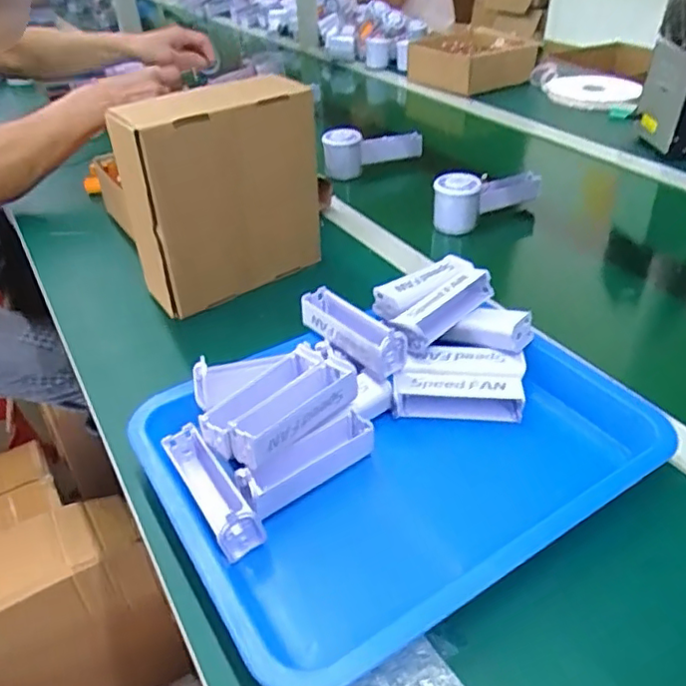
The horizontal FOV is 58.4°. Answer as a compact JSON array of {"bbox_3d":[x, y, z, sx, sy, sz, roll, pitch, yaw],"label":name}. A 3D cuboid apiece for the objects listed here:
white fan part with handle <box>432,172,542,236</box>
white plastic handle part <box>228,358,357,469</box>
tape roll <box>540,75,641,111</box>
[{"bbox_3d":[0.182,-0.190,0.790,0.172,0.063,0.054,-24,42,-26],"label":"white fan part with handle"},{"bbox_3d":[-0.034,0.045,0.427,0.028,0.031,0.097,27,46,34],"label":"white plastic handle part"},{"bbox_3d":[0.505,-0.513,1.255,0.183,0.032,0.183,14,40,22],"label":"tape roll"}]

